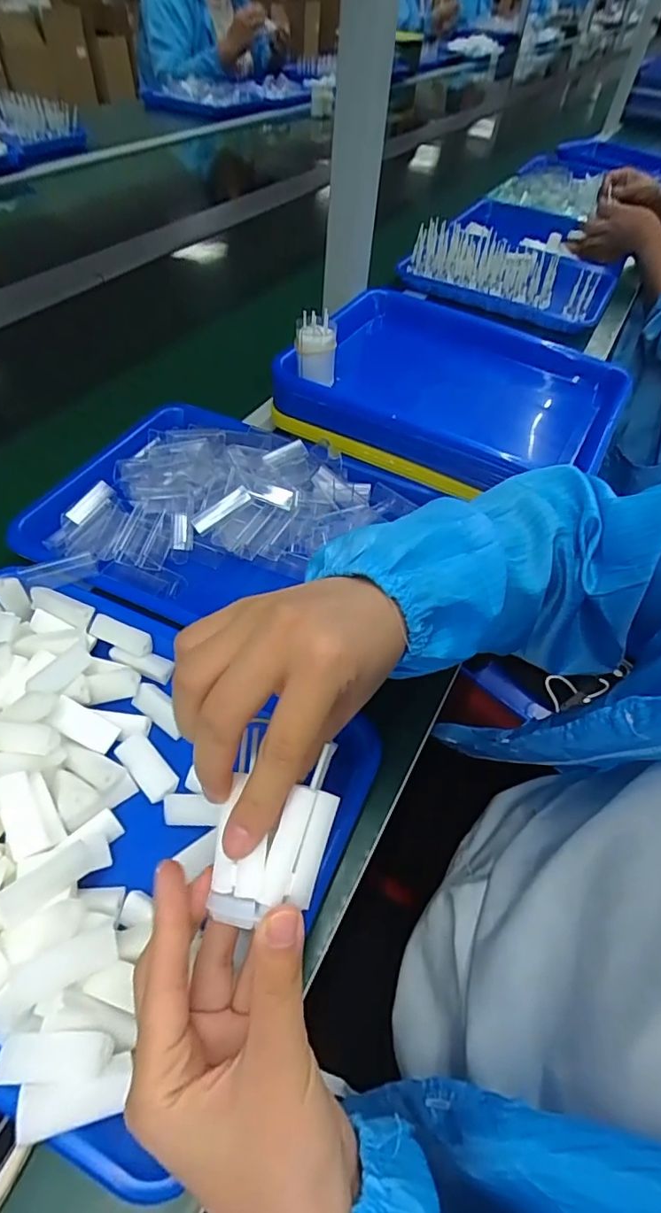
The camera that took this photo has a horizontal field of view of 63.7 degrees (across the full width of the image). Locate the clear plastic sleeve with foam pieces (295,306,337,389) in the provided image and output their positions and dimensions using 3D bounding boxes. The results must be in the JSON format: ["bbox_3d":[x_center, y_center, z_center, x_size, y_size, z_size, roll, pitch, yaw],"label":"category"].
[{"bbox_3d":[-0.015,-0.254,0.538,0.041,0.063,0.038,1,52,-5],"label":"clear plastic sleeve with foam pieces"}]

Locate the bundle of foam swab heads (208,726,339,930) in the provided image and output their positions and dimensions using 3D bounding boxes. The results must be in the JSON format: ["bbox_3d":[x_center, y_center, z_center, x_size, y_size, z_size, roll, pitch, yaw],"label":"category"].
[{"bbox_3d":[-0.022,0.090,0.217,0.044,0.010,0.070,17,76,-11],"label":"bundle of foam swab heads"}]

